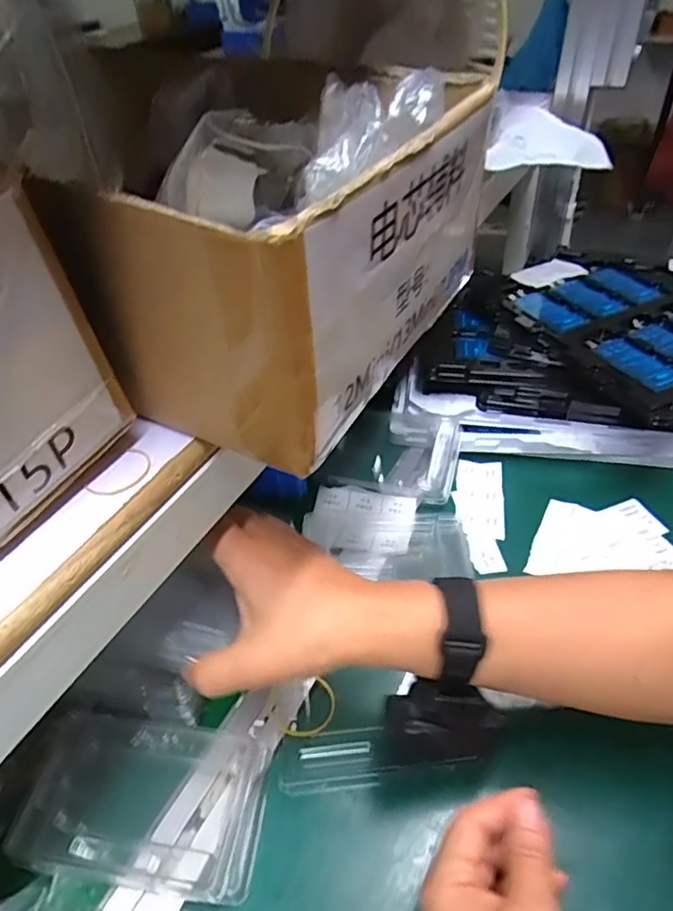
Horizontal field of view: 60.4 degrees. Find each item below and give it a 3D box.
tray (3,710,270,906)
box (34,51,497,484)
[{"bbox_3d":[-0.120,0.214,0.364,0.144,0.025,0.092,3,43,6],"label":"tray"},{"bbox_3d":[-0.014,-0.118,0.305,0.126,0.111,0.237,21,48,23],"label":"box"}]

